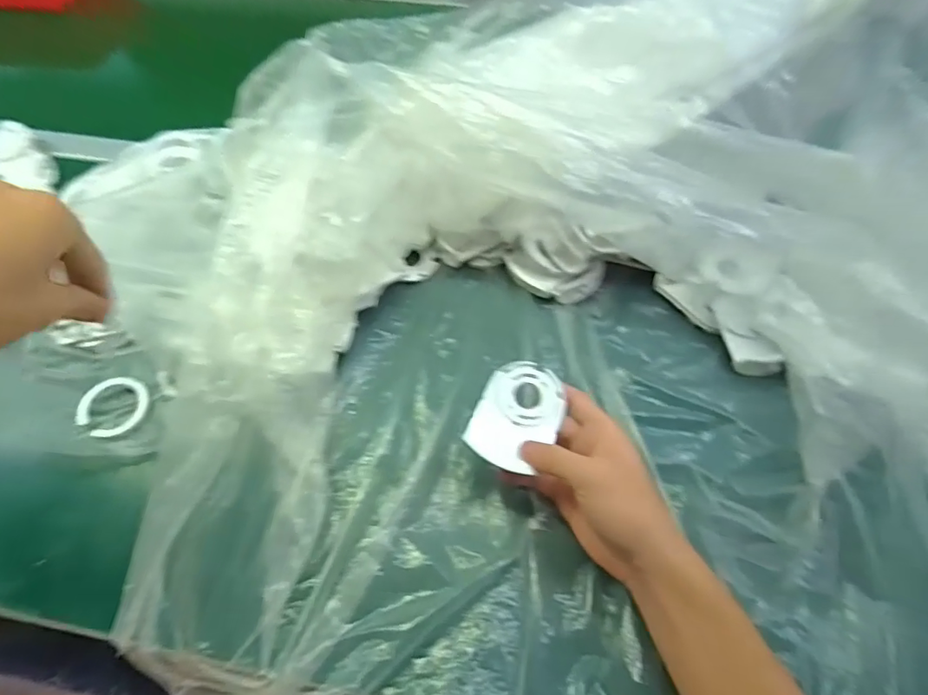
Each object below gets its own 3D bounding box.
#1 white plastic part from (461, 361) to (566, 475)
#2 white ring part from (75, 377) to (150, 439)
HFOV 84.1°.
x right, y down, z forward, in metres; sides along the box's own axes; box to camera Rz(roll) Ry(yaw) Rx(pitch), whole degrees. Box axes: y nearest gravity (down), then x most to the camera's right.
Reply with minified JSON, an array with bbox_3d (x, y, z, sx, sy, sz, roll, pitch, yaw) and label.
[{"bbox_3d":[0.040,0.048,0.370,0.058,0.011,0.083,24,59,14],"label":"white plastic part"},{"bbox_3d":[-0.286,0.048,0.419,0.055,0.004,0.050,30,62,18],"label":"white ring part"}]

